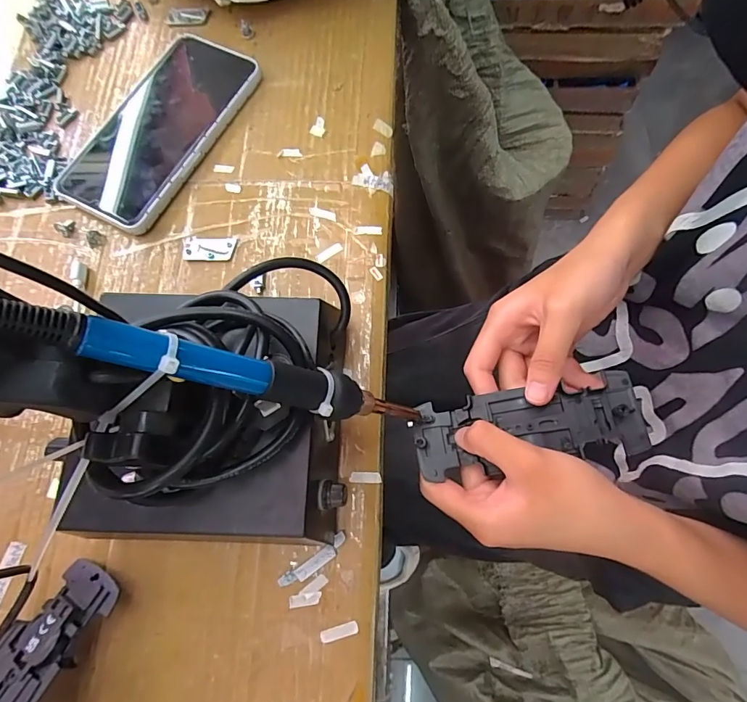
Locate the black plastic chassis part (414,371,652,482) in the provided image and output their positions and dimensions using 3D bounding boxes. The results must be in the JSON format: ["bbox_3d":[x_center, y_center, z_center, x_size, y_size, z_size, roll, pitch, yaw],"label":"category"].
[{"bbox_3d":[0.088,0.044,0.253,0.125,0.008,0.045,-10,74,10],"label":"black plastic chassis part"}]

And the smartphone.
[{"bbox_3d":[-0.161,-0.170,0.323,0.085,0.014,0.163,27,77,9],"label":"smartphone"}]

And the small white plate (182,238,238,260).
[{"bbox_3d":[-0.114,-0.072,0.299,0.036,0.004,0.017,1,74,2],"label":"small white plate"}]

